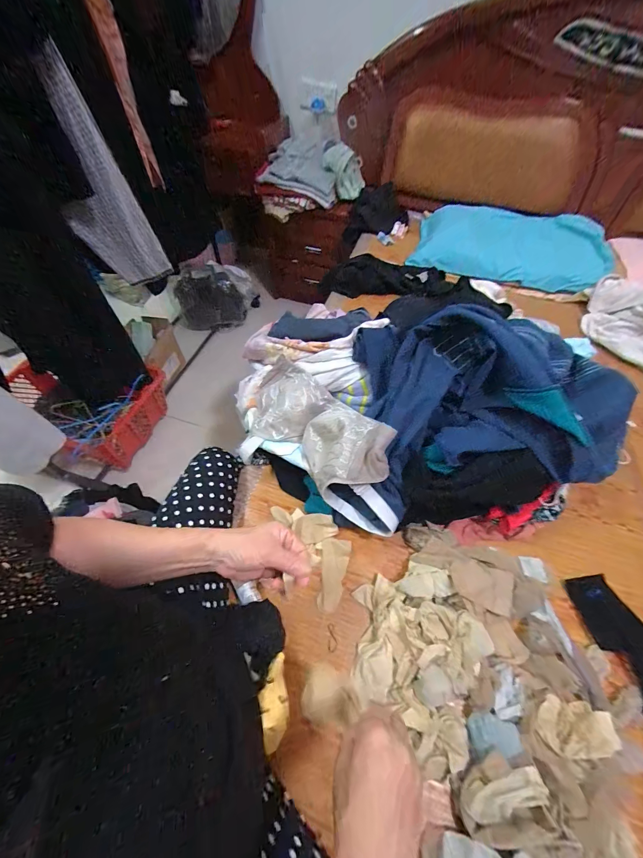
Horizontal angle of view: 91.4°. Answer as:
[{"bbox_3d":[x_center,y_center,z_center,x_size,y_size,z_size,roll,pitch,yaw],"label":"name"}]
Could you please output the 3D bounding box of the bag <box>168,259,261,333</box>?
[{"bbox_3d":[-0.509,-0.642,1.554,0.395,0.271,0.139,-12,56,-11],"label":"bag"}]

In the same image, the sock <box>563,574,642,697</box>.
[{"bbox_3d":[0.520,0.372,0.517,0.079,0.049,0.243,-7,55,-8],"label":"sock"}]

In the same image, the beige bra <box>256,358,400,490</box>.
[{"bbox_3d":[-0.010,-0.009,0.599,0.320,0.121,0.146,37,61,21],"label":"beige bra"}]

